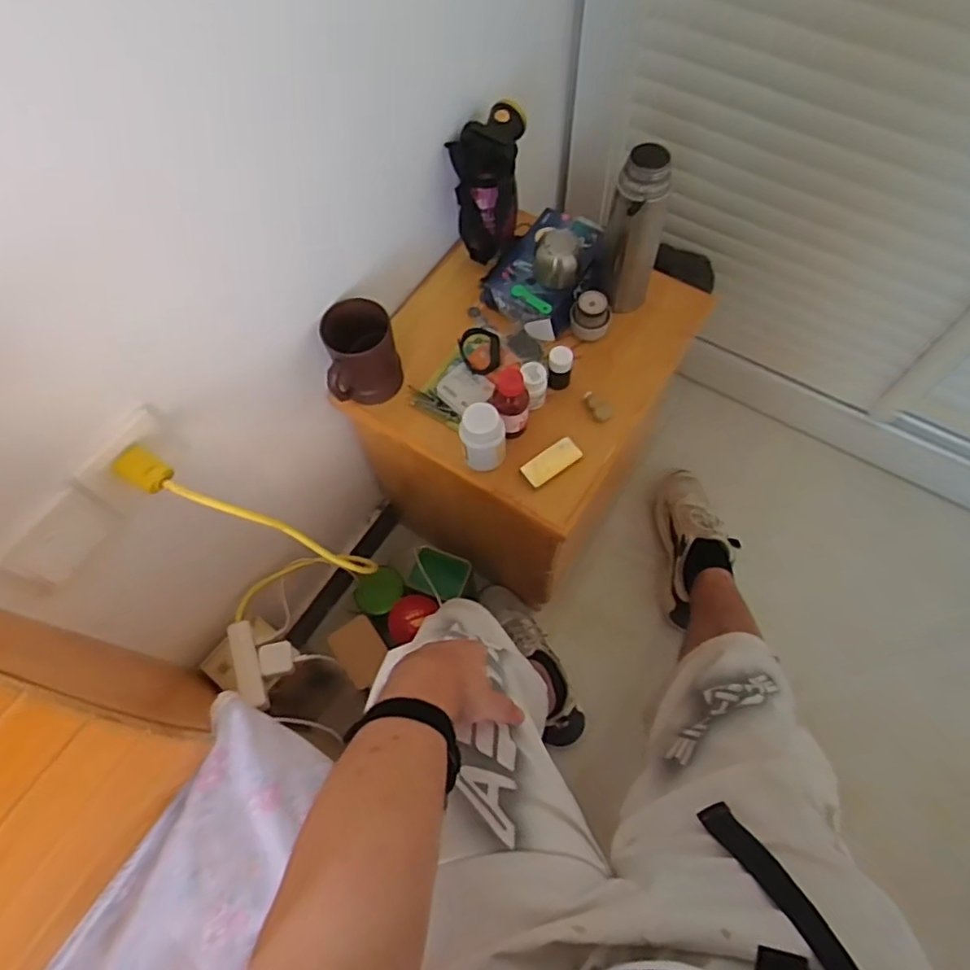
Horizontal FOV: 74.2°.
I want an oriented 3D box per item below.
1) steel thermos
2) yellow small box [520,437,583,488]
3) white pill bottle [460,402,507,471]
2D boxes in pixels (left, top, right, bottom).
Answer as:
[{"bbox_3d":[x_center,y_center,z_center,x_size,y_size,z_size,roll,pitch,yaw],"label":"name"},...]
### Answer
[{"bbox_3d":[0.189,-0.308,0.813,0.065,0.242,0.059,14,68,9],"label":"steel thermos"},{"bbox_3d":[0.083,-0.029,0.790,0.078,0.011,0.035,-36,70,-12],"label":"yellow small box"},{"bbox_3d":[-0.002,-0.055,0.758,0.052,0.089,0.046,-9,67,-1],"label":"white pill bottle"}]

